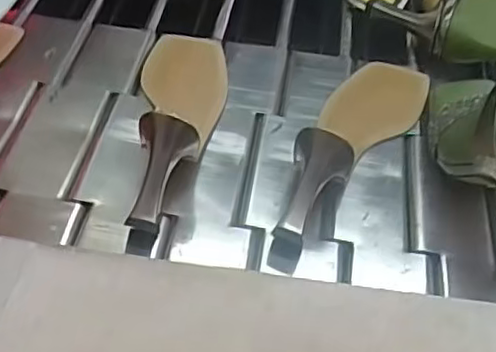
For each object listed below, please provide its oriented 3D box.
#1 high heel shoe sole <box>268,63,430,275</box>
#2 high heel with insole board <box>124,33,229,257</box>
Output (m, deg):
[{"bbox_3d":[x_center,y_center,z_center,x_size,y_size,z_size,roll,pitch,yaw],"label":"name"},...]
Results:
[{"bbox_3d":[0.089,-0.036,0.530,0.077,0.057,0.252,19,47,12],"label":"high heel shoe sole"},{"bbox_3d":[-0.056,-0.060,0.532,0.075,0.061,0.241,4,46,-2],"label":"high heel with insole board"}]

